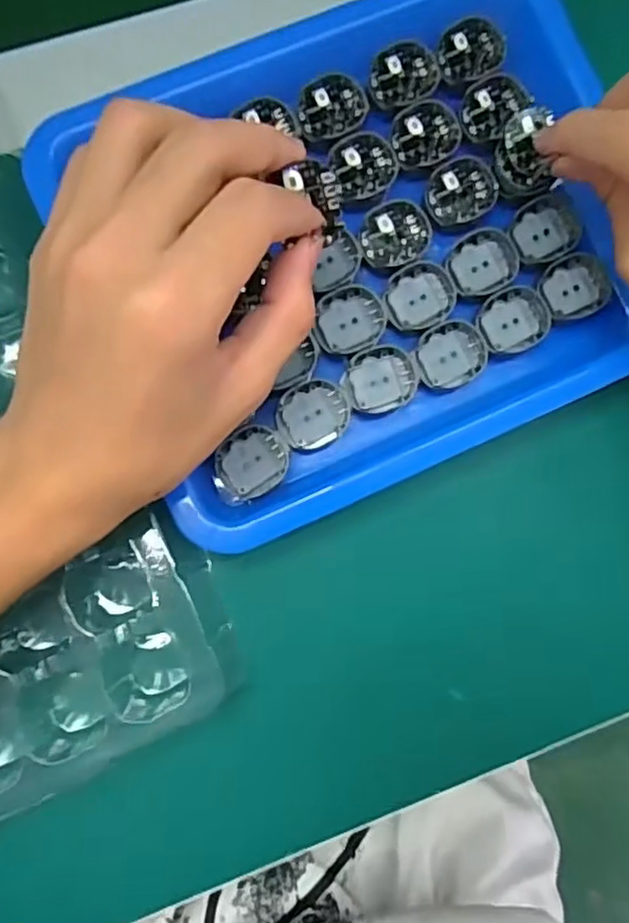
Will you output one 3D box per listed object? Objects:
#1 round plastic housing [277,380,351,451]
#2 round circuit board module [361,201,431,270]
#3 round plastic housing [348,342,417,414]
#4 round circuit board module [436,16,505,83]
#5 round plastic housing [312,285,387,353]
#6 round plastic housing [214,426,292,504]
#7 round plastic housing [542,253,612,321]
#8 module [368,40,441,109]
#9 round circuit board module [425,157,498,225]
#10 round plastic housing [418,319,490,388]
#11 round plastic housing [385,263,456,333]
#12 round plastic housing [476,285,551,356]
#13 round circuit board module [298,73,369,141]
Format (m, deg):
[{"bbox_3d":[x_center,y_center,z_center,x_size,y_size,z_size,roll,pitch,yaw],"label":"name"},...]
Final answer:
[{"bbox_3d":[0.000,-0.019,0.258,0.028,0.006,0.025,-24,85,-6],"label":"round plastic housing"},{"bbox_3d":[0.032,-0.090,0.265,0.028,0.004,0.025,-7,83,-5],"label":"round circuit board module"},{"bbox_3d":[0.027,-0.033,0.264,0.027,0.005,0.025,0,82,-4],"label":"round plastic housing"},{"bbox_3d":[0.064,-0.169,0.274,0.024,0.007,0.029,36,82,1],"label":"round circuit board module"},{"bbox_3d":[0.015,-0.056,0.264,0.027,0.005,0.026,0,82,-4],"label":"round plastic housing"},{"bbox_3d":[-0.025,0.002,0.257,0.031,0.005,0.023,-42,87,-8],"label":"round plastic housing"},{"bbox_3d":[0.106,-0.071,0.271,0.027,0.004,0.024,-25,85,-7],"label":"round plastic housing"},{"bbox_3d":[0.036,-0.156,0.271,0.026,0.008,0.029,30,82,1],"label":"module"},{"bbox_3d":[0.060,-0.109,0.269,0.030,0.004,0.026,-29,85,-7],"label":"round circuit board module"},{"bbox_3d":[0.054,-0.043,0.267,0.028,0.006,0.025,-14,84,-6],"label":"round plastic housing"},{"bbox_3d":[0.042,-0.066,0.265,0.029,0.006,0.025,-13,84,-5],"label":"round plastic housing"},{"bbox_3d":[0.080,-0.057,0.269,0.029,0.006,0.024,-21,84,-6],"label":"round plastic housing"},{"bbox_3d":[0.007,-0.141,0.267,0.025,0.007,0.028,25,82,0],"label":"round circuit board module"}]

